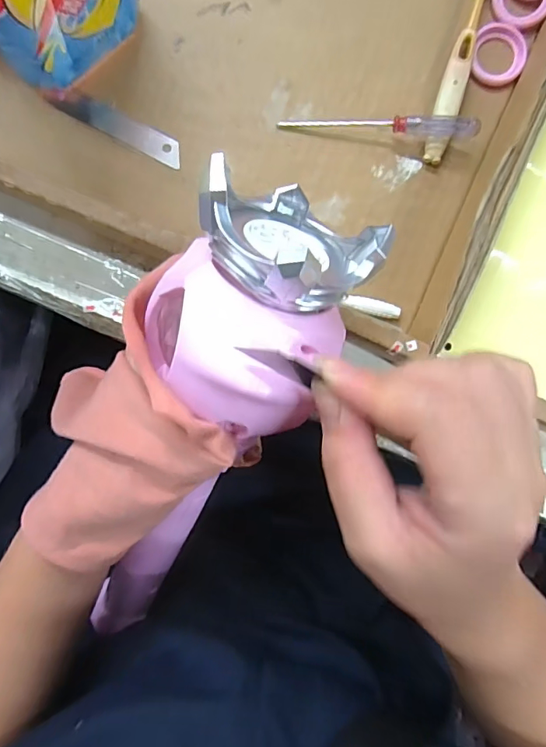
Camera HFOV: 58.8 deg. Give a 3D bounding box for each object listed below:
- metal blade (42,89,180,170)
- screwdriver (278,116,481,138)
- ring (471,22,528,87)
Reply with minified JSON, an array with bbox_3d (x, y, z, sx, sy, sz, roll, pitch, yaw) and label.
[{"bbox_3d":[-0.100,-0.159,0.310,0.092,0.005,0.017,27,90,-1],"label":"metal blade"},{"bbox_3d":[0.067,-0.156,0.304,0.124,0.016,0.012,2,92,0],"label":"screwdriver"},{"bbox_3d":[0.143,-0.202,0.306,0.034,0.007,0.037,0,92,0],"label":"ring"}]

